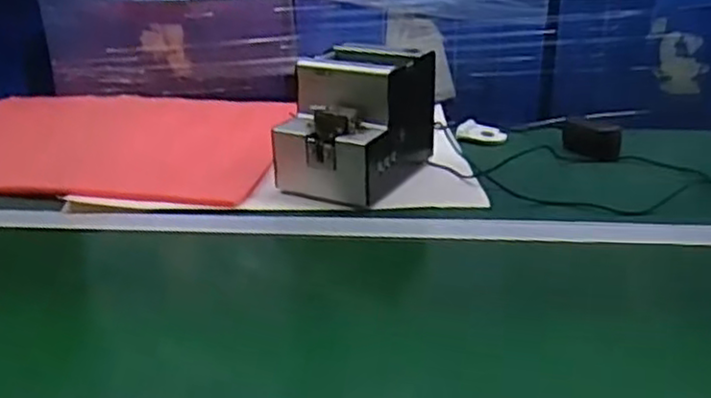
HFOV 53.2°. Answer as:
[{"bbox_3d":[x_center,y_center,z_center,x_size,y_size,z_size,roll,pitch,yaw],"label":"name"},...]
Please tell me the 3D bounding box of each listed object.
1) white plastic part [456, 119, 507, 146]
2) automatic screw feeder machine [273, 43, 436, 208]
[{"bbox_3d":[0.183,-0.096,1.025,0.069,0.024,0.044,4,23,12],"label":"white plastic part"},{"bbox_3d":[0.003,-0.096,0.852,0.126,0.142,0.185,11,26,26],"label":"automatic screw feeder machine"}]

